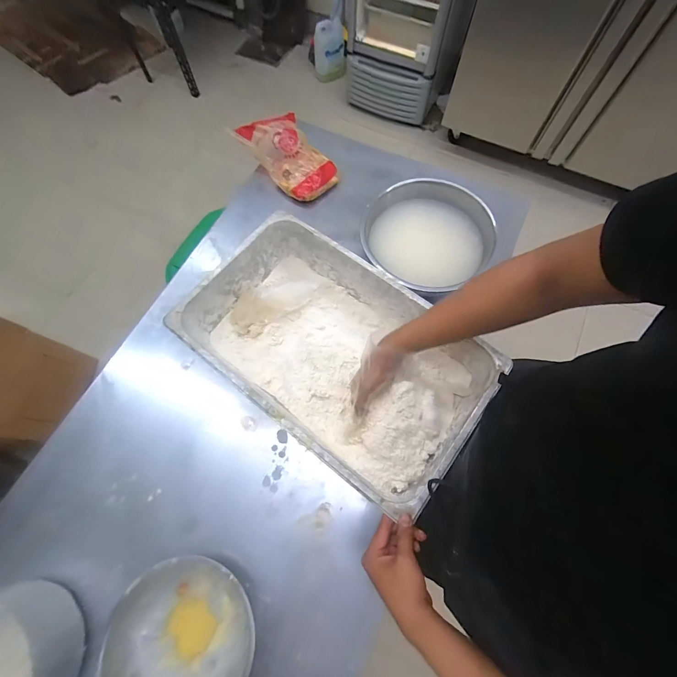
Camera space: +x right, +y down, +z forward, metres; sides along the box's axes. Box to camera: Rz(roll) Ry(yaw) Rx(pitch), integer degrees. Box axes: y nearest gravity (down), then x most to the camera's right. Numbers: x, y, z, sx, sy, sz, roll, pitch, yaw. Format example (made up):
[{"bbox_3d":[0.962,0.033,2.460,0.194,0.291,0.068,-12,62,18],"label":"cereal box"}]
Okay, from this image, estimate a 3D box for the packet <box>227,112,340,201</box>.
[{"bbox_3d":[-0.126,-0.478,0.865,0.147,0.082,0.249,-41,74,-15],"label":"packet"}]

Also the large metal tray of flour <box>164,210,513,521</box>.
[{"bbox_3d":[-0.009,0.030,0.648,0.514,0.150,0.317,36,72,13],"label":"large metal tray of flour"}]

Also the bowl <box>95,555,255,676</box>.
[{"bbox_3d":[-0.251,0.475,0.523,0.216,0.076,0.224,0,69,-1],"label":"bowl"}]

